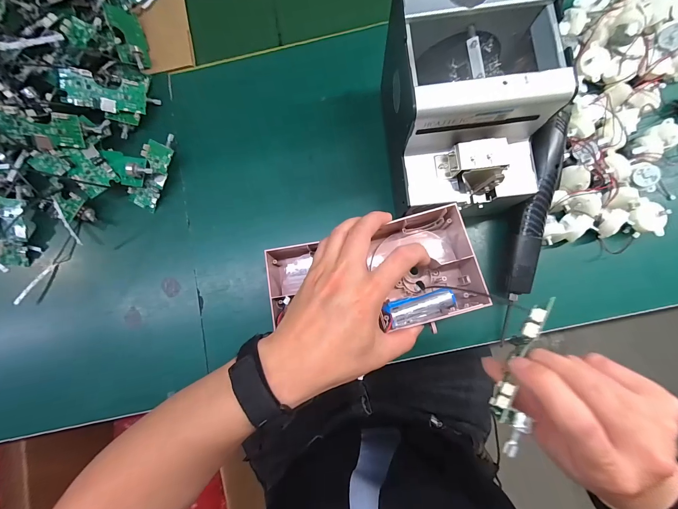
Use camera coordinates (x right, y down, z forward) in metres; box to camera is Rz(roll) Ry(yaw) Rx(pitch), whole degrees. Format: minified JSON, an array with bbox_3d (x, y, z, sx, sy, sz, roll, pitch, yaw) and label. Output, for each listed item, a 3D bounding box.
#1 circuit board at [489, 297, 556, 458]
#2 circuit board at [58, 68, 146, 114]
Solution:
[{"bbox_3d":[0.115,0.075,0.189,0.024,0.015,0.099,21,85,4],"label":"circuit board"},{"bbox_3d":[-0.291,-0.200,0.365,0.085,0.010,0.040,-1,102,-25],"label":"circuit board"}]

